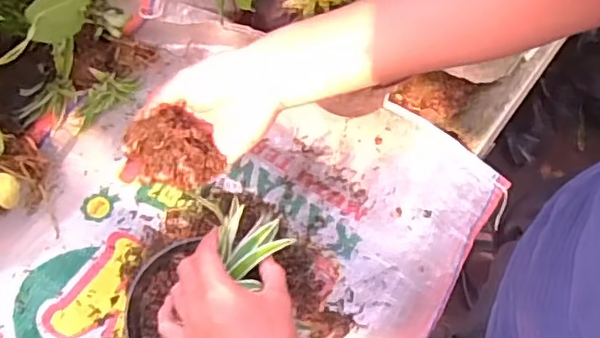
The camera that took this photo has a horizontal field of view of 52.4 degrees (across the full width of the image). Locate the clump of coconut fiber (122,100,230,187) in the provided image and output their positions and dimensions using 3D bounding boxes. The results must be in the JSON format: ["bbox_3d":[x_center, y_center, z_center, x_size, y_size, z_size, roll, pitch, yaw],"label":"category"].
[{"bbox_3d":[-0.112,-0.019,0.529,0.072,0.032,0.077,-24,70,-8],"label":"clump of coconut fiber"}]

